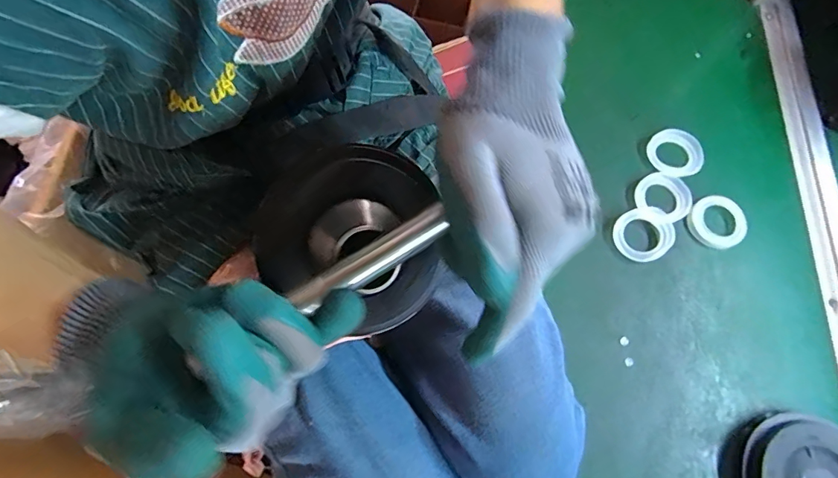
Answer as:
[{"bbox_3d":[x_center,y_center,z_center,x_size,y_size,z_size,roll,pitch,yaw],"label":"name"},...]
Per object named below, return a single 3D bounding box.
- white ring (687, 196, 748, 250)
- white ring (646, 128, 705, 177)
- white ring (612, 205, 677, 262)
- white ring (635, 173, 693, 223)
[{"bbox_3d":[0.328,-0.017,0.474,0.056,0.015,0.059,1,72,-2],"label":"white ring"},{"bbox_3d":[0.295,-0.098,0.493,0.055,0.013,0.060,1,72,-2],"label":"white ring"},{"bbox_3d":[0.244,-0.006,0.466,0.060,0.015,0.057,1,72,-2],"label":"white ring"},{"bbox_3d":[0.275,-0.048,0.480,0.057,0.008,0.054,30,73,7],"label":"white ring"}]

